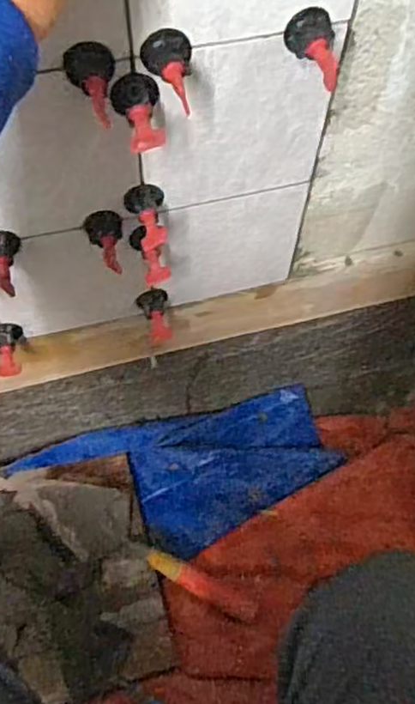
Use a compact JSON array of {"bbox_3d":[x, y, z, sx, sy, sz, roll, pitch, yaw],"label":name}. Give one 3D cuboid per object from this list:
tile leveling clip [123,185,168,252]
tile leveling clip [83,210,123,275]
[{"bbox_3d":[-0.047,-0.107,0.505,0.031,0.031,0.044,-12,63,-9],"label":"tile leveling clip"},{"bbox_3d":[-0.083,-0.092,0.518,0.031,0.025,0.047,-11,63,-8],"label":"tile leveling clip"}]

